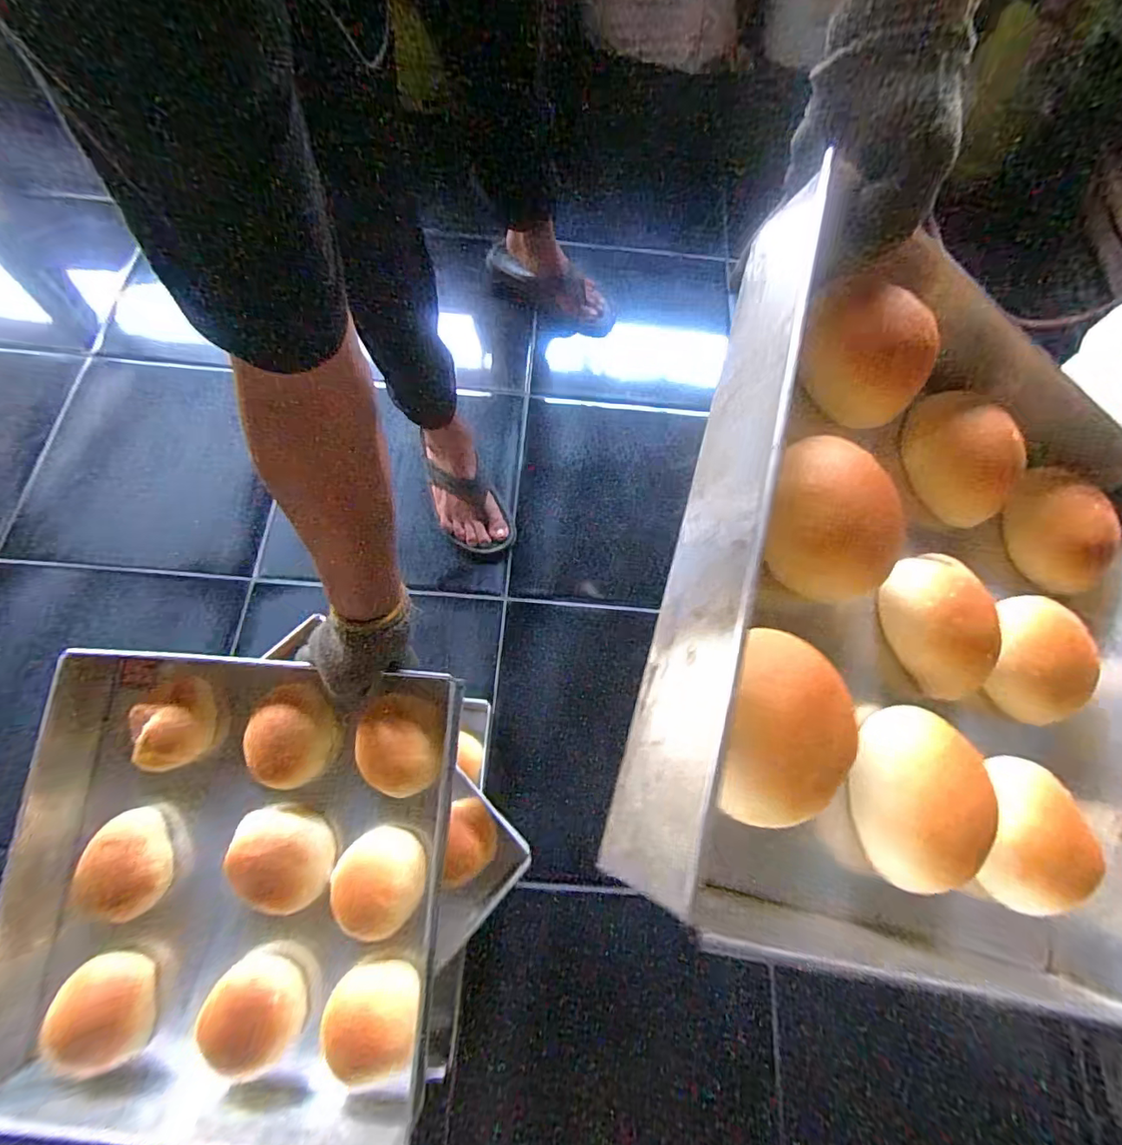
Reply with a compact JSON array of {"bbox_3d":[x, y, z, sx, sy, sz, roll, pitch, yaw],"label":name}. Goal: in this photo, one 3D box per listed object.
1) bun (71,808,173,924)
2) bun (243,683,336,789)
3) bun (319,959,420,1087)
[{"bbox_3d":[-0.441,0.298,0.543,0.076,0.055,0.098,-8,69,-6],"label":"bun"},{"bbox_3d":[-0.286,0.173,0.556,0.081,0.043,0.096,-16,70,-9],"label":"bun"},{"bbox_3d":[-0.177,0.406,0.485,0.089,0.056,0.074,-3,69,-4],"label":"bun"}]

